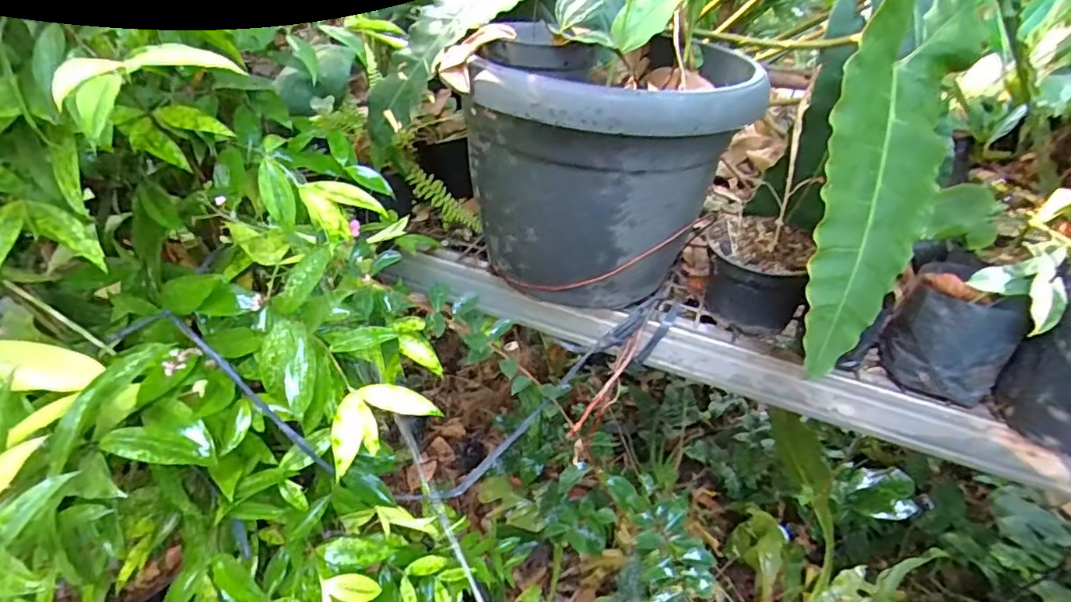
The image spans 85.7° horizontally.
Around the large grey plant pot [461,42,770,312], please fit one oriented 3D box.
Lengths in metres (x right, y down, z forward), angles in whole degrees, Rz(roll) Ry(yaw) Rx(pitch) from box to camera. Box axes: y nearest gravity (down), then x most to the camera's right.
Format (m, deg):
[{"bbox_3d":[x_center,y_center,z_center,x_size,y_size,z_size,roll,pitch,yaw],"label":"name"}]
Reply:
[{"bbox_3d":[0.101,-0.164,0.738,0.288,0.288,0.328,21,39,19],"label":"large grey plant pot"}]

